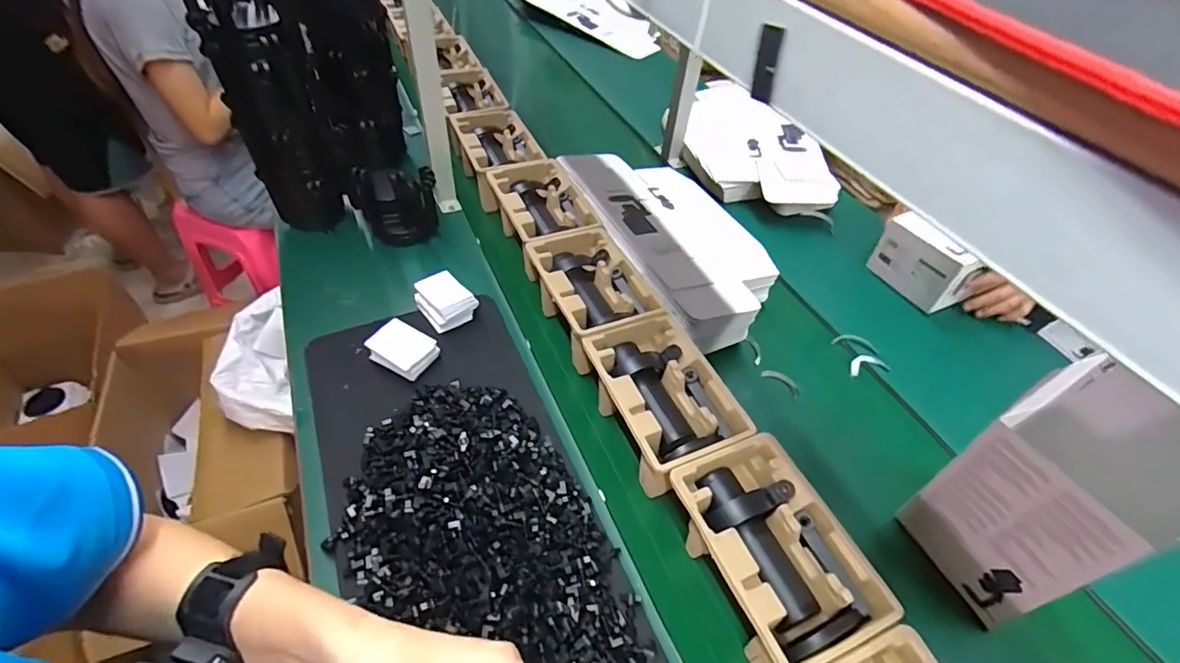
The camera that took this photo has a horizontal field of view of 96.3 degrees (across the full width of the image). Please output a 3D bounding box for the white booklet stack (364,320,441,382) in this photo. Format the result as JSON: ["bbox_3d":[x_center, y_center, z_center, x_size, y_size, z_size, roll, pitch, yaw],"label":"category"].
[{"bbox_3d":[-0.286,0.025,0.801,0.086,0.036,0.071,25,51,19],"label":"white booklet stack"}]

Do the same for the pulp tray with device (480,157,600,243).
[{"bbox_3d":[-0.095,-0.223,1.003,0.151,0.089,0.250,-20,51,-20],"label":"pulp tray with device"}]

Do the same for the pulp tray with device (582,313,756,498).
[{"bbox_3d":[0.097,0.097,0.729,0.149,0.093,0.224,-19,51,-19],"label":"pulp tray with device"}]

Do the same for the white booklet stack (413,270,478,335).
[{"bbox_3d":[-0.240,-0.050,0.864,0.072,0.048,0.085,-32,56,-28],"label":"white booklet stack"}]

